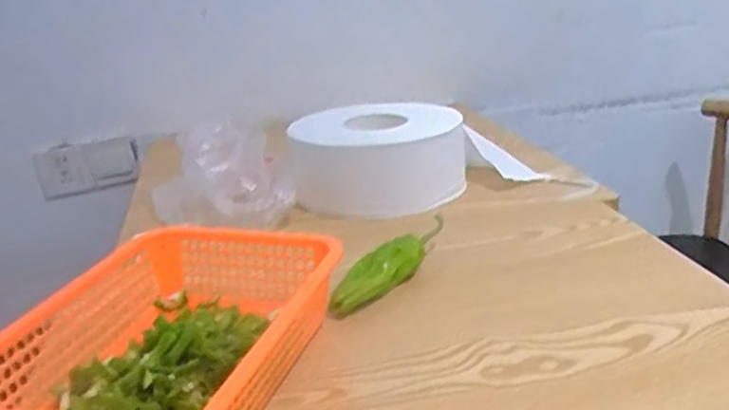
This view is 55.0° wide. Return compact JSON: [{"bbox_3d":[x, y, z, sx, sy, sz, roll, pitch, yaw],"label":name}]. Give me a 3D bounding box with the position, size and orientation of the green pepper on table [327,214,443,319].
[{"bbox_3d":[0.024,0.057,0.667,0.028,0.036,0.174,11,27,40],"label":"green pepper on table"}]

